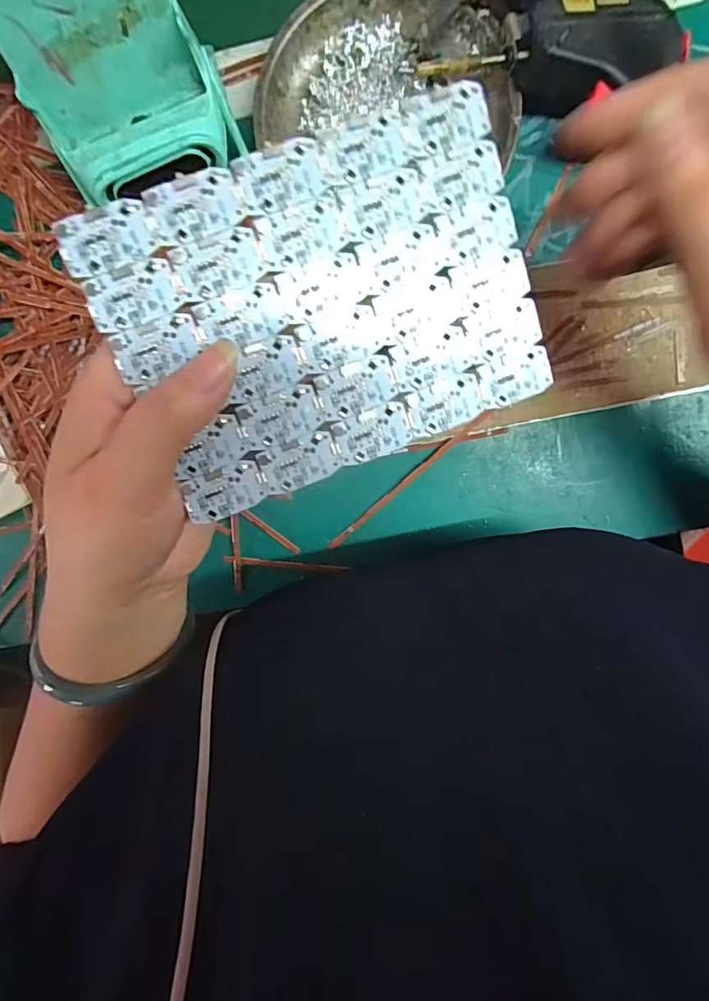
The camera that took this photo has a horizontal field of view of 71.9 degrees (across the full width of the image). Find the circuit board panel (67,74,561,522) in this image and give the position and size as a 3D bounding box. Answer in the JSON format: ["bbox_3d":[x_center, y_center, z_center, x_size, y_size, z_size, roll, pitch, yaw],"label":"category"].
[{"bbox_3d":[-0.008,-0.066,0.173,0.144,0.004,0.104,-22,106,-4],"label":"circuit board panel"}]

